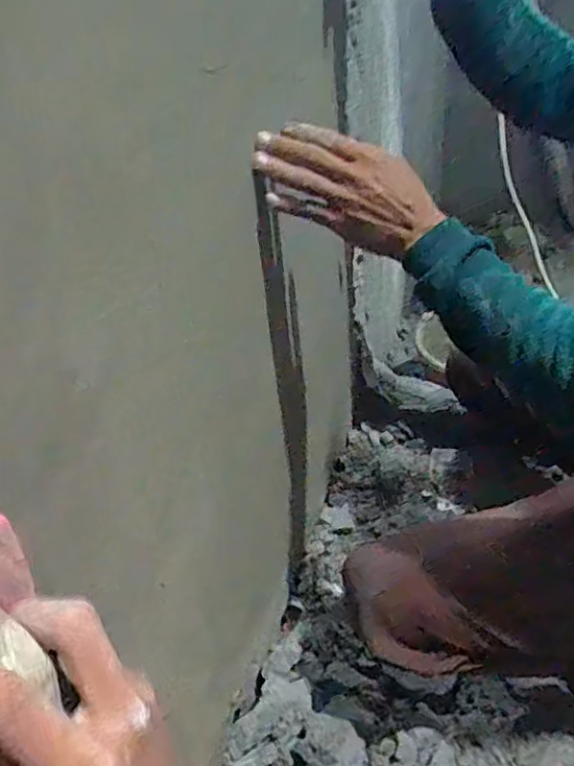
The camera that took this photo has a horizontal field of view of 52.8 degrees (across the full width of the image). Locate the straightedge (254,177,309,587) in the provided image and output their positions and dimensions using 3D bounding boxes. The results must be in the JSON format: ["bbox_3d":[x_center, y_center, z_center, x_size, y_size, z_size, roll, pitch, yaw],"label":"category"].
[{"bbox_3d":[0.007,0.034,0.741,0.017,0.548,0.085,6,35,15],"label":"straightedge"}]

